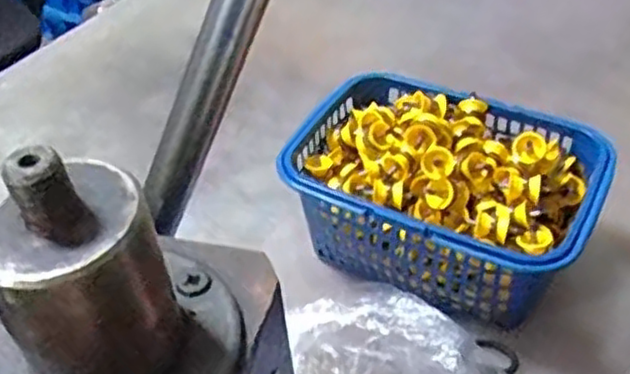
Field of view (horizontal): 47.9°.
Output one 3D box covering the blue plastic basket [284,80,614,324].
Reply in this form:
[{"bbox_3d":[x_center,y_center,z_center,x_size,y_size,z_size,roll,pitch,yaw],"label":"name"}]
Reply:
[{"bbox_3d":[0.107,0.011,0.608,0.238,0.136,0.170,19,47,22],"label":"blue plastic basket"}]

